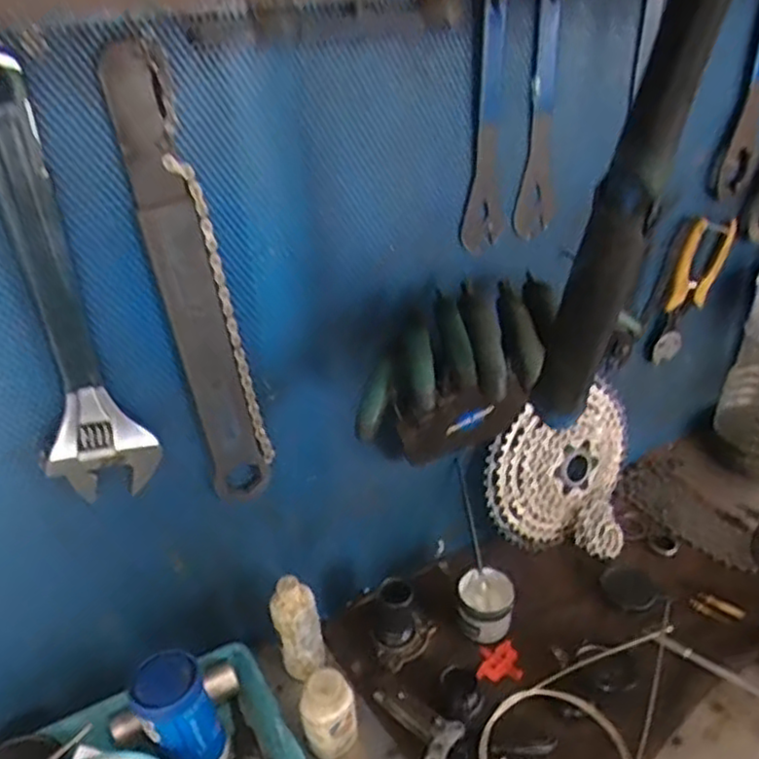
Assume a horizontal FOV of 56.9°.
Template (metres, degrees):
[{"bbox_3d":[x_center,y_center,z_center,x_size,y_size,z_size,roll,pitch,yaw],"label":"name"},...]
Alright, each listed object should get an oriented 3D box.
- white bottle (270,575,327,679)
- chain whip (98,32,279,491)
[{"bbox_3d":[-0.073,0.225,0.636,0.038,0.100,0.033,10,36,17],"label":"white bottle"},{"bbox_3d":[-0.124,-0.053,0.492,0.063,0.330,0.013,-18,35,-24],"label":"chain whip"}]

